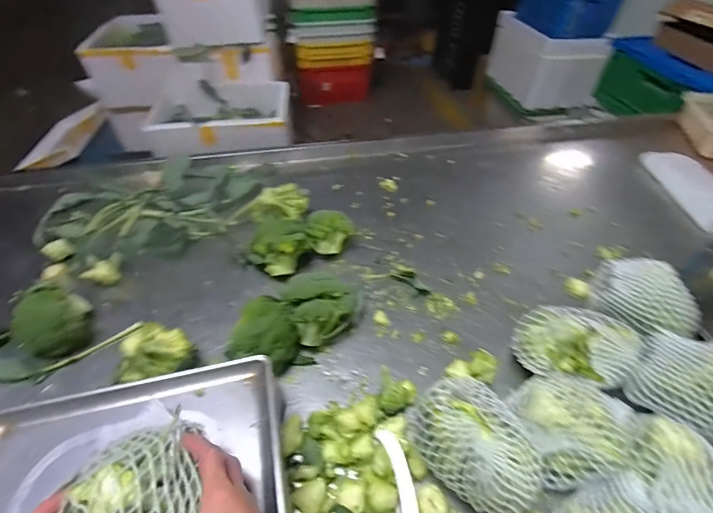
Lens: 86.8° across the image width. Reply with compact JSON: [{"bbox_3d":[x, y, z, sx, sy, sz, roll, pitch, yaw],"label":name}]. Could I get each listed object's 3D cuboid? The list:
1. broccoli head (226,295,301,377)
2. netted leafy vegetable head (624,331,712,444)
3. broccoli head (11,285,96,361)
[{"bbox_3d":[-0.143,0.135,0.604,0.087,0.107,0.106,7,48,6],"label":"broccoli head"},{"bbox_3d":[0.481,0.183,0.525,0.149,0.089,0.106,28,54,24],"label":"netted leafy vegetable head"},{"bbox_3d":[-0.502,0.108,0.624,0.081,0.098,0.104,29,54,24],"label":"broccoli head"}]

